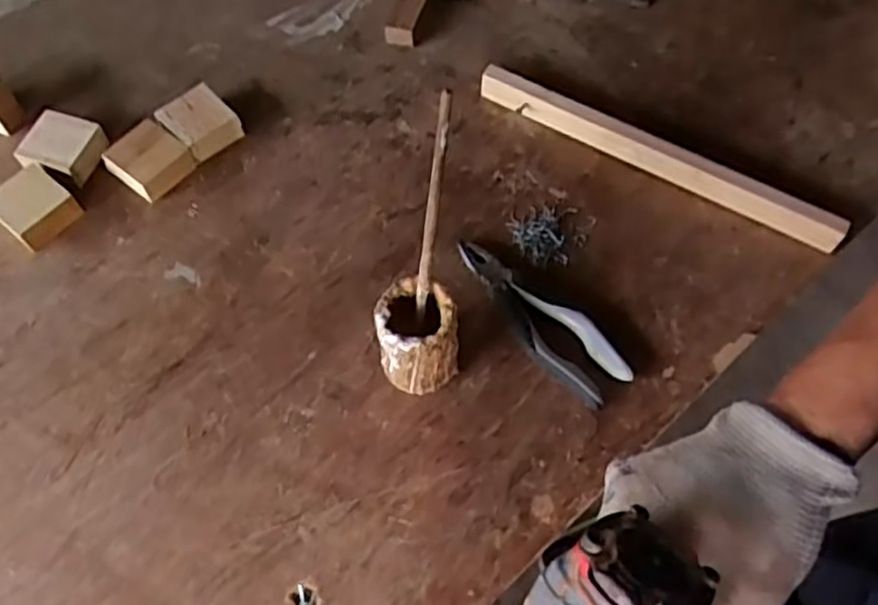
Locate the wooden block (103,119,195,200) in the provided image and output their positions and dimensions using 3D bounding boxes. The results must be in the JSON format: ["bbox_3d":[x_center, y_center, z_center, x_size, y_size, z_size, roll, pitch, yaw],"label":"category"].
[{"bbox_3d":[-0.284,-0.140,0.709,0.064,0.032,0.060,37,68,16],"label":"wooden block"}]

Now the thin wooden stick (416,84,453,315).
[{"bbox_3d":[-0.008,-0.043,0.540,0.010,0.243,0.008,15,40,8],"label":"thin wooden stick"}]

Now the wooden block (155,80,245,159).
[{"bbox_3d":[-0.245,-0.186,0.736,0.061,0.031,0.067,-37,70,-18],"label":"wooden block"}]

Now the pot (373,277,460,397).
[{"bbox_3d":[-0.018,0.029,0.592,0.062,0.092,0.061,1,63,-2],"label":"pot"}]

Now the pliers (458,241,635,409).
[{"bbox_3d":[0.086,0.010,0.640,0.059,0.018,0.190,-37,70,-18],"label":"pliers"}]

